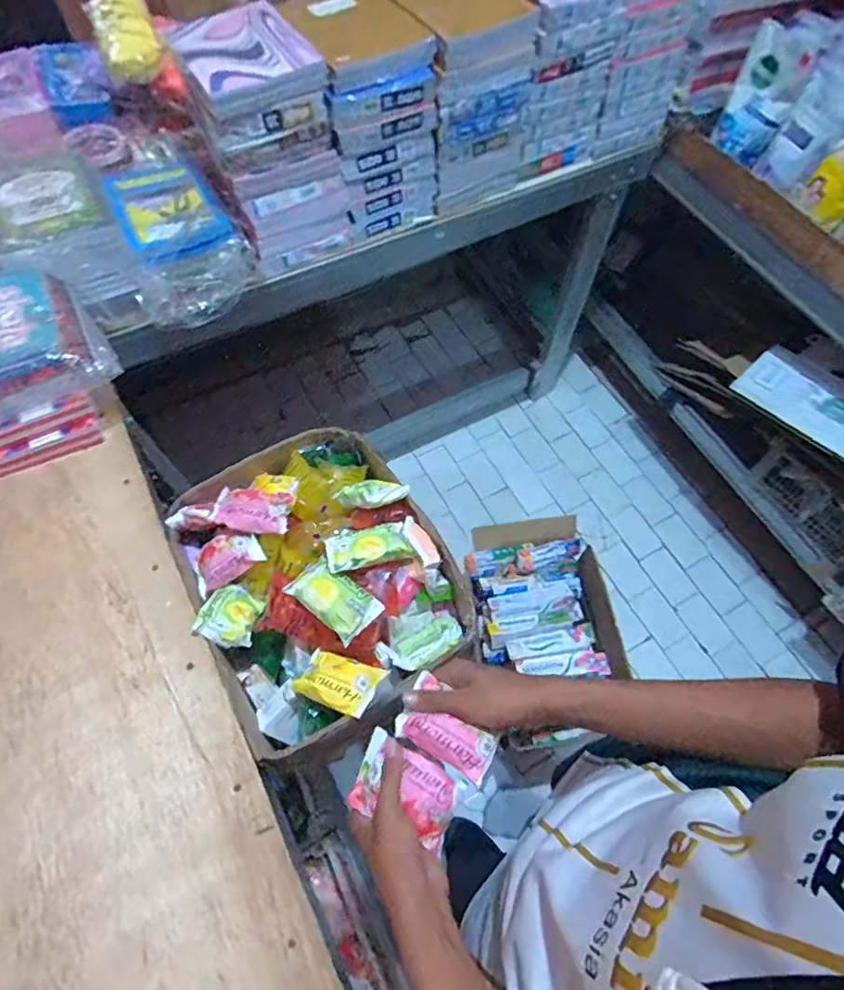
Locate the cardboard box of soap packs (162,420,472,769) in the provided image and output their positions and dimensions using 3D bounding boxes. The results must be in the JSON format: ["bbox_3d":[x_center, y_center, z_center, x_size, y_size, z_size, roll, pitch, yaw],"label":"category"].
[{"bbox_3d":[-0.132,0.109,0.698,0.293,0.128,0.336,-31,68,-16],"label":"cardboard box of soap packs"}]

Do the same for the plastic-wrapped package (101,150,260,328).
[{"bbox_3d":[-0.401,-0.425,0.869,0.168,0.102,0.287,-28,65,-16],"label":"plastic-wrapped package"}]

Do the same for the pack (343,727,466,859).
[{"bbox_3d":[-0.015,0.268,0.489,0.093,0.026,0.065,24,63,11],"label":"pack"}]

